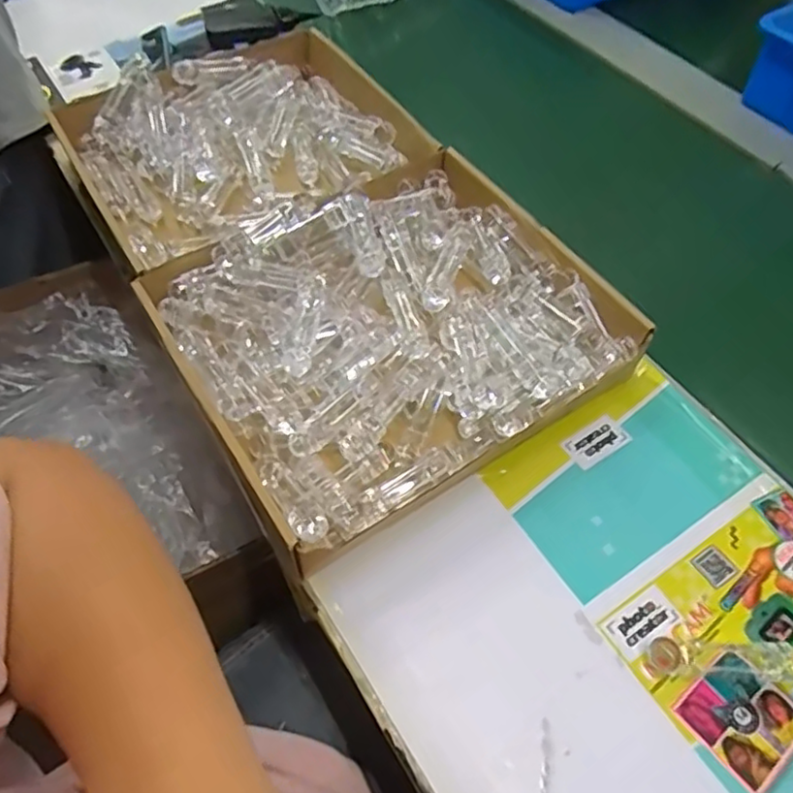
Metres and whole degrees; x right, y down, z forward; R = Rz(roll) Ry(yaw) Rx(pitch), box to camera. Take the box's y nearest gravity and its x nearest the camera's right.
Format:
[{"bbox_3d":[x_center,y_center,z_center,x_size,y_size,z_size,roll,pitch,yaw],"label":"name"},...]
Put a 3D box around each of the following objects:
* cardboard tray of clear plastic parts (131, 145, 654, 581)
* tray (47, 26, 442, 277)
[{"bbox_3d":[-0.004,-0.057,0.519,0.318,0.061,0.278,-29,62,-18],"label":"cardboard tray of clear plastic parts"},{"bbox_3d":[-0.144,-0.246,0.644,0.320,0.063,0.296,-29,62,-18],"label":"tray"}]

